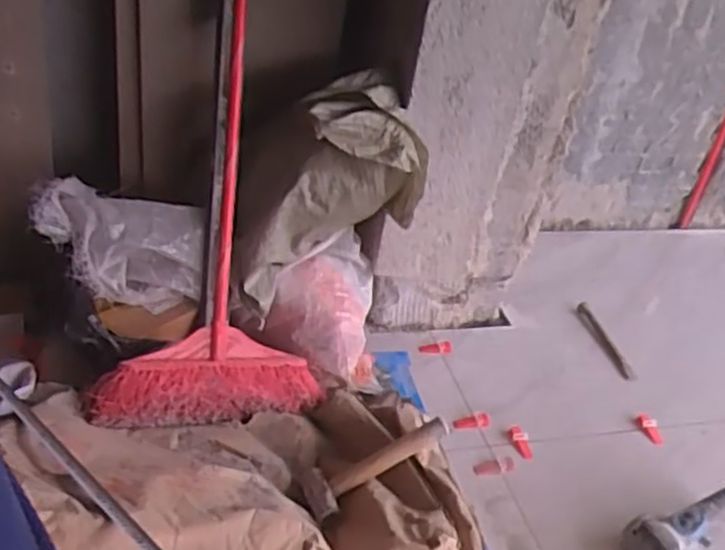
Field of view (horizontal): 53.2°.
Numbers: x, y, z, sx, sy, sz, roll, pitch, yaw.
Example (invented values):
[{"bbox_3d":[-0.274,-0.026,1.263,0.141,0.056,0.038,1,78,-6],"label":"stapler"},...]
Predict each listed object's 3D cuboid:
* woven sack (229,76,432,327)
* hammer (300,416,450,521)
[{"bbox_3d":[-0.067,-0.138,1.281,0.324,0.377,0.146,-1,35,-15],"label":"woven sack"},{"bbox_3d":[0.023,0.292,1.133,0.242,0.032,0.082,-26,41,-10],"label":"hammer"}]

